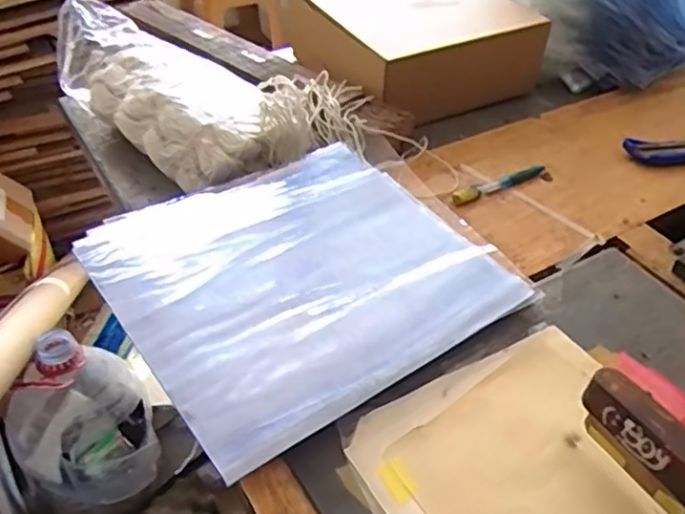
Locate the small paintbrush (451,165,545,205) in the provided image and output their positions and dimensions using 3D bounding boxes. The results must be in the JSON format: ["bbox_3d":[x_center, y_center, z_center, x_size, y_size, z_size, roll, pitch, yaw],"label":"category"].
[{"bbox_3d":[0.170,-0.080,0.714,0.121,0.009,0.017,-20,48,-23],"label":"small paintbrush"}]

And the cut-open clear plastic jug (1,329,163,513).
[{"bbox_3d":[-0.456,0.273,1.115,0.236,0.266,0.241,-19,47,-23],"label":"cut-open clear plastic jug"}]

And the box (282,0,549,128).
[{"bbox_3d":[0.102,-0.308,0.893,0.276,0.092,0.272,-19,47,-22],"label":"box"}]

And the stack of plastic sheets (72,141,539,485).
[{"bbox_3d":[-0.036,0.009,0.576,0.306,0.016,0.286,-25,50,-27],"label":"stack of plastic sheets"}]

